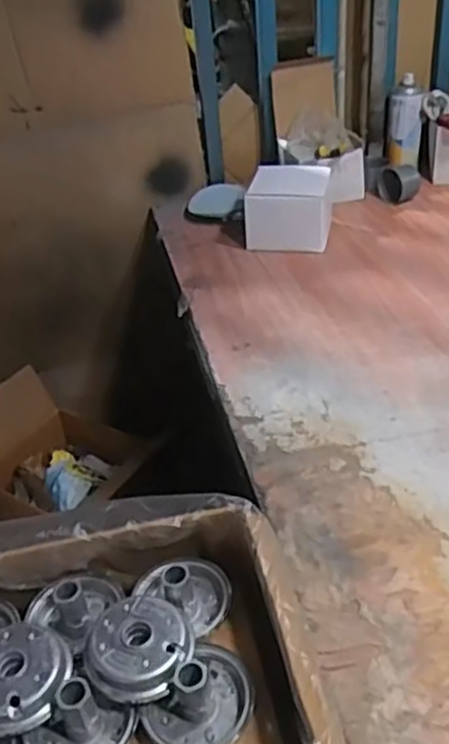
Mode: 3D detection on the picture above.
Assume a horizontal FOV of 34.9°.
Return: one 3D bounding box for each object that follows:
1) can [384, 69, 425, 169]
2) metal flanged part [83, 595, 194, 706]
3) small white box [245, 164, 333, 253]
[{"bbox_3d":[0.355,-0.490,1.398,0.066,0.147,0.070,-2,36,2],"label":"can"},{"bbox_3d":[-0.070,0.240,0.607,0.081,0.050,0.075,-2,36,2],"label":"metal flanged part"},{"bbox_3d":[0.112,-0.277,1.212,0.136,0.106,0.125,2,36,13],"label":"small white box"}]

